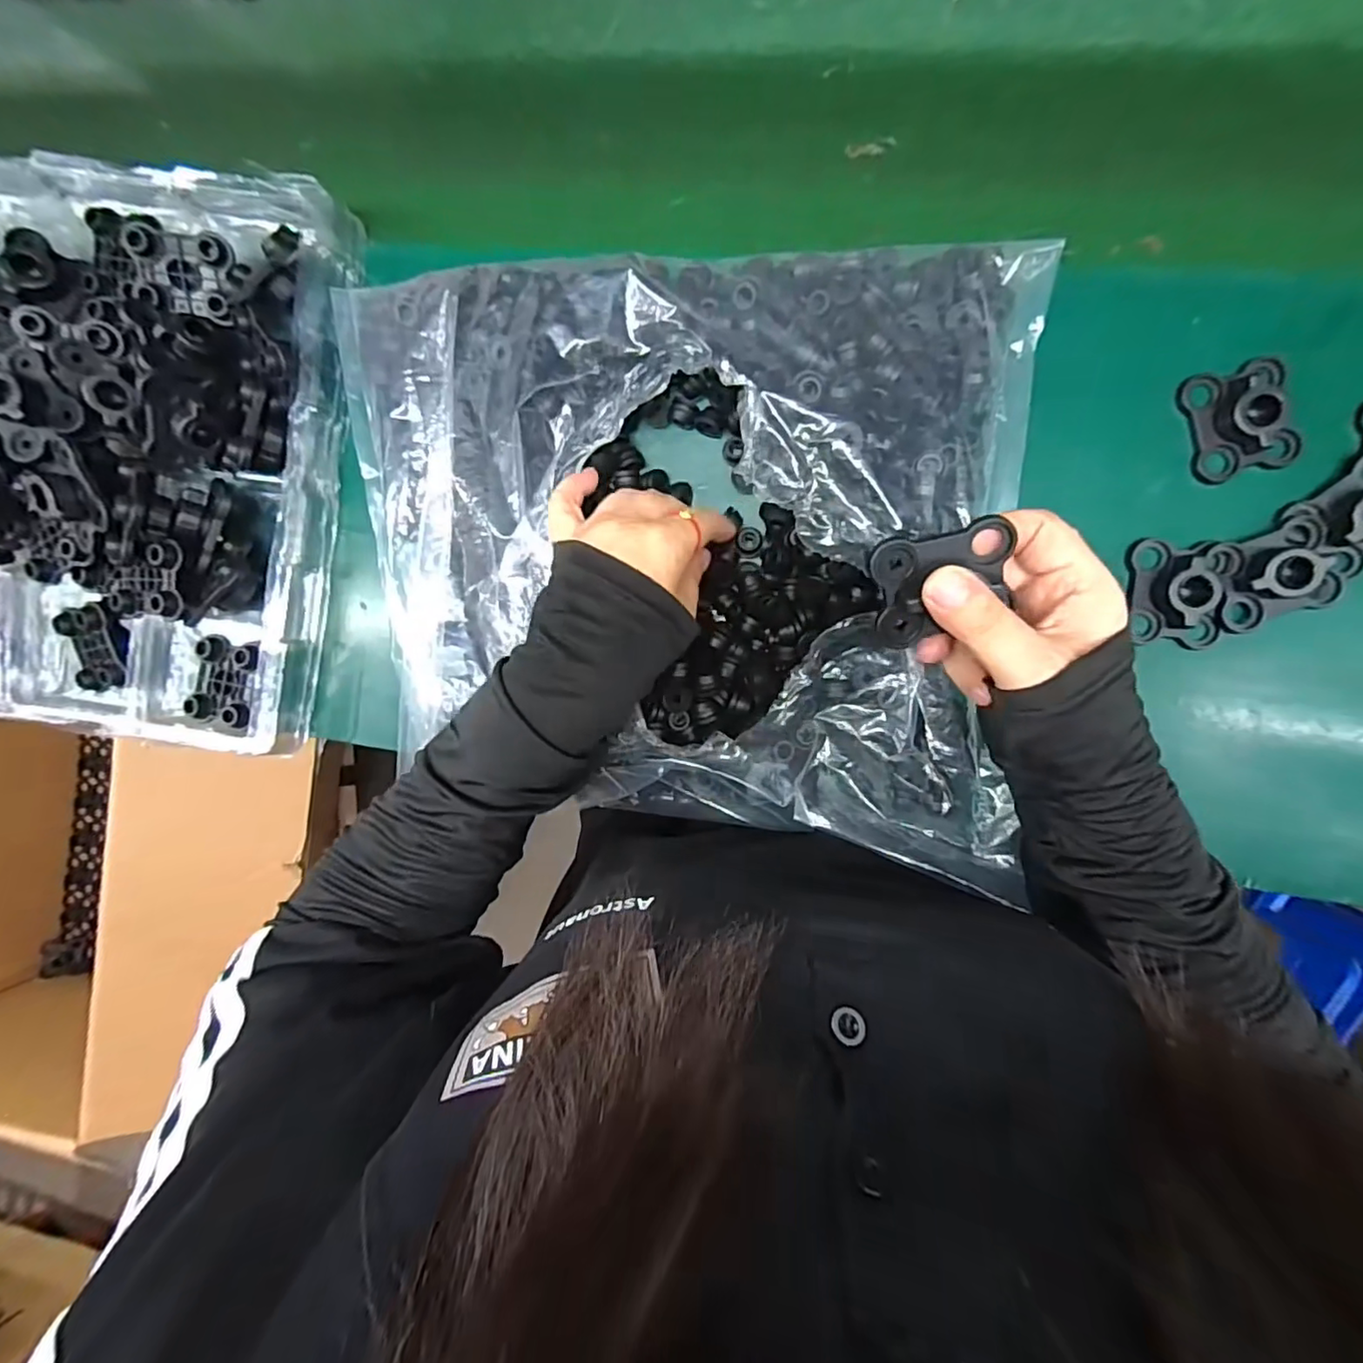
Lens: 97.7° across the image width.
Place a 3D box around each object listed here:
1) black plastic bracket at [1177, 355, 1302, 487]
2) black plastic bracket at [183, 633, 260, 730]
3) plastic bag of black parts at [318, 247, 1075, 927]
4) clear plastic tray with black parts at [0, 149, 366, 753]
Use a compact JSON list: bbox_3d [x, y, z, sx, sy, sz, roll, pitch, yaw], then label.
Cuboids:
[{"bbox_3d":[0.308,-0.144,0.325,0.048,0.023,0.059,-12,90,8],"label":"black plastic bracket"},{"bbox_3d":[-0.309,0.000,0.405,0.047,0.015,0.056,11,93,8],"label":"black plastic bracket"},{"bbox_3d":[-0.005,-0.078,0.350,0.386,0.064,0.330,4,92,8],"label":"plastic bag of black parts"},{"bbox_3d":[-0.513,-0.172,0.414,0.551,0.082,0.371,9,93,8],"label":"clear plastic tray with black parts"}]

